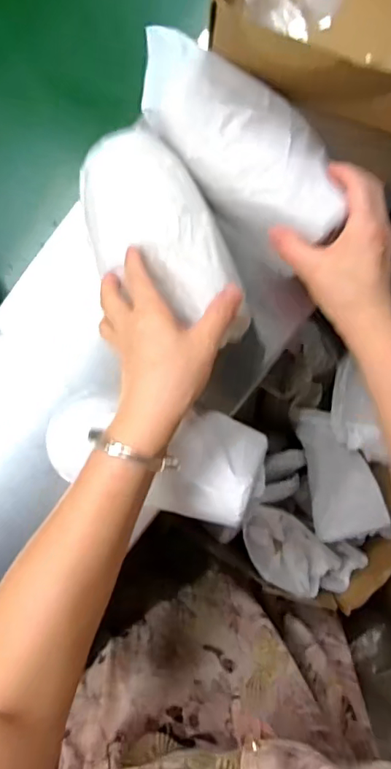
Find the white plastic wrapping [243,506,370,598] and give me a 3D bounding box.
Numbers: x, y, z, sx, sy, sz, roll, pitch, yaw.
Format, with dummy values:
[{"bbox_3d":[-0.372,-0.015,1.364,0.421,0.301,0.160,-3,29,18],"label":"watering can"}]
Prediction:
[{"bbox_3d":[0.156,0.258,0.803,0.205,0.063,0.105,30,94,-5],"label":"white plastic wrapping"}]

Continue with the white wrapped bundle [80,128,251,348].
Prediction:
[{"bbox_3d":[-0.027,-0.120,0.447,0.096,0.060,0.190,-37,82,1],"label":"white wrapped bundle"}]

